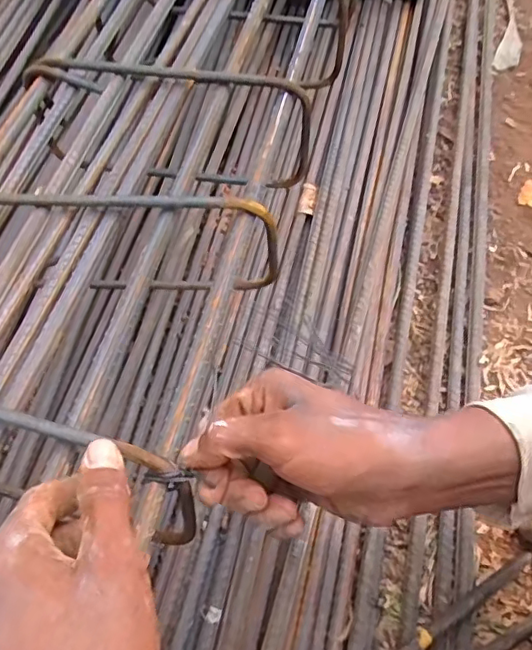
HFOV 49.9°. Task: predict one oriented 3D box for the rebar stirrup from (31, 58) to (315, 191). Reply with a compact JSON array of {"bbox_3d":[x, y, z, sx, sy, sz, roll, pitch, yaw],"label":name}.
[{"bbox_3d":[-0.078,-0.174,0.505,0.234,0.123,0.016,5,60,6],"label":"rebar stirrup"}]

